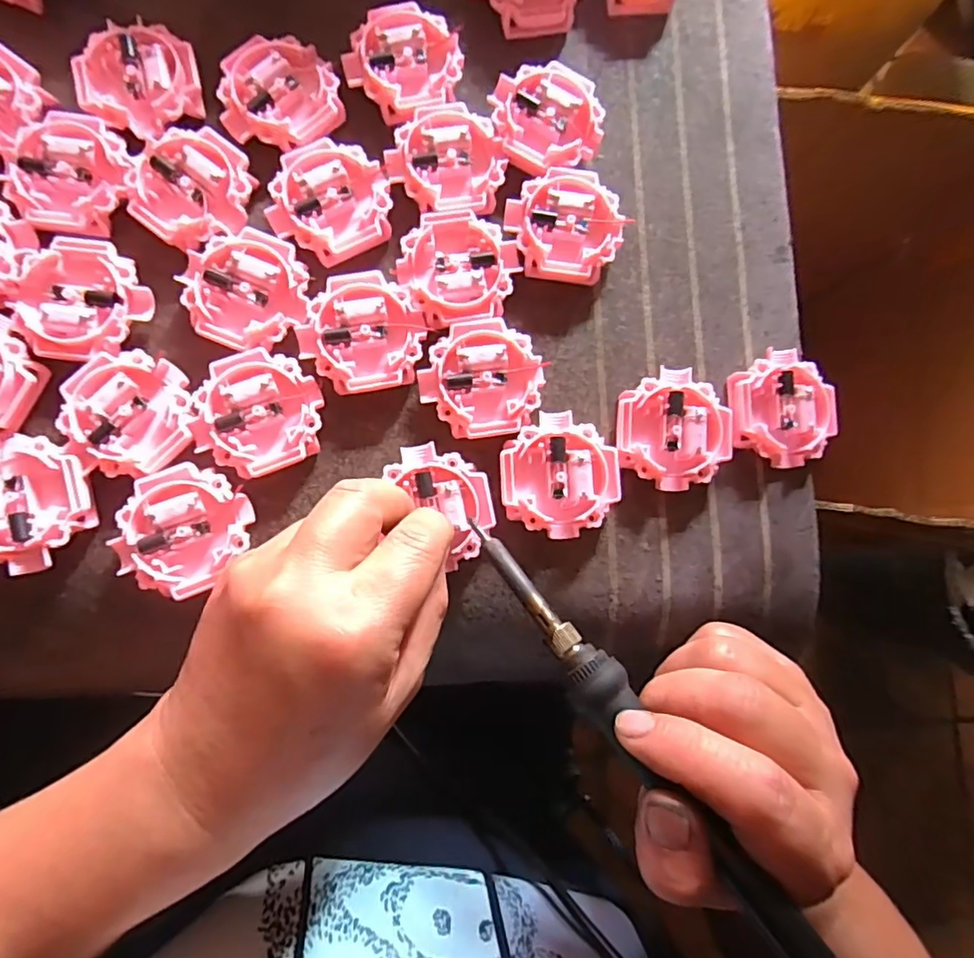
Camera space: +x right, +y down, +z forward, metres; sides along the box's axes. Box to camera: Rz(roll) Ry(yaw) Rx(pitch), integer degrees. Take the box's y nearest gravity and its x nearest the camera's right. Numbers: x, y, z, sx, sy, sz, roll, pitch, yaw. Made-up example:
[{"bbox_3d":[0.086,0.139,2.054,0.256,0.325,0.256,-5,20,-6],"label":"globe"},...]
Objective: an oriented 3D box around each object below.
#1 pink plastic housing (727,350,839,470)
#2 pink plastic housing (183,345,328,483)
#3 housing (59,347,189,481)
[{"bbox_3d":[0.140,-0.034,0.269,0.050,0.016,0.053,0,84,-4],"label":"pink plastic housing"},{"bbox_3d":[-0.099,-0.028,0.246,0.052,0.015,0.051,-22,86,-6],"label":"pink plastic housing"},{"bbox_3d":[-0.151,-0.028,0.241,0.051,0.013,0.048,44,83,2],"label":"housing"}]

